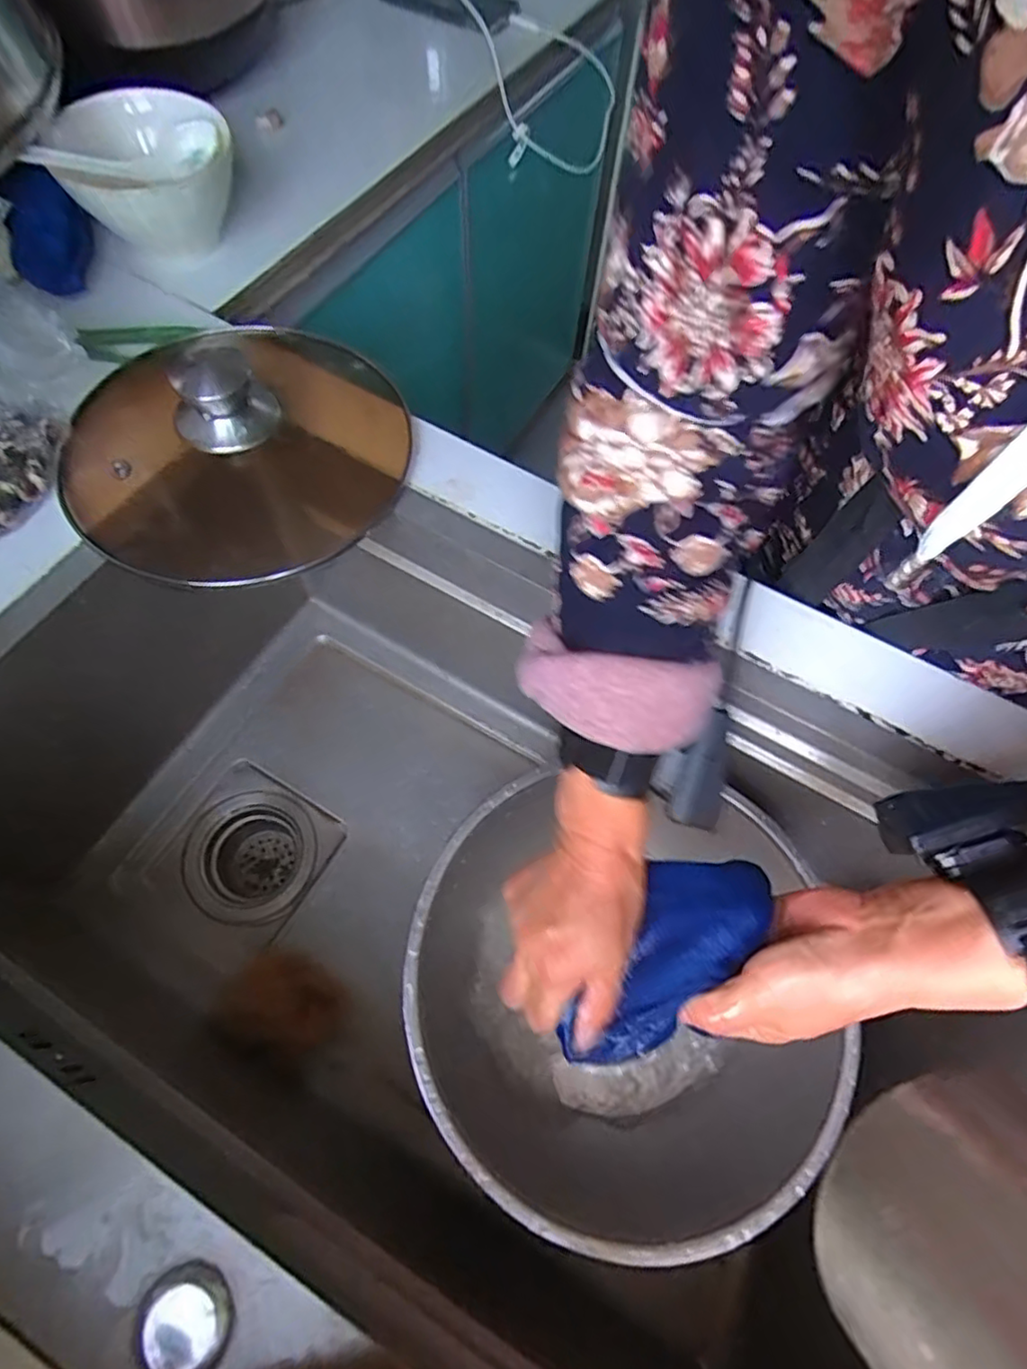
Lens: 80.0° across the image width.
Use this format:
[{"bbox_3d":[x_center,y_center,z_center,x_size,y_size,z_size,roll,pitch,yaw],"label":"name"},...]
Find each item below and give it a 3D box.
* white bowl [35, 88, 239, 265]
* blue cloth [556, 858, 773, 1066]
[{"bbox_3d":[-0.307,-0.419,0.504,0.128,0.068,0.134,1,65,-2],"label":"white bowl"},{"bbox_3d":[0.084,0.154,0.346,0.059,0.036,0.145,39,82,15],"label":"blue cloth"}]

